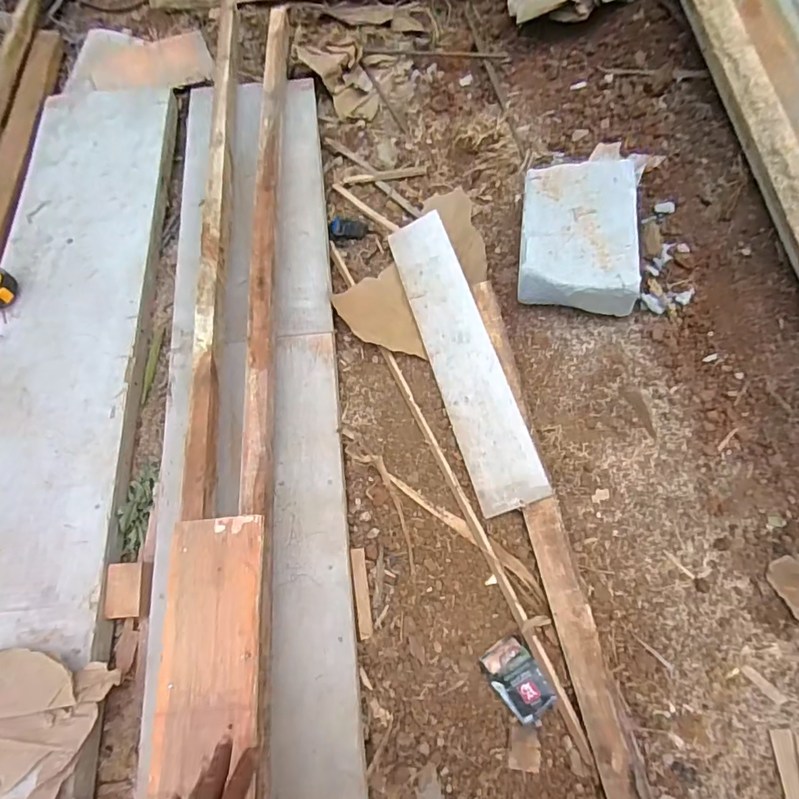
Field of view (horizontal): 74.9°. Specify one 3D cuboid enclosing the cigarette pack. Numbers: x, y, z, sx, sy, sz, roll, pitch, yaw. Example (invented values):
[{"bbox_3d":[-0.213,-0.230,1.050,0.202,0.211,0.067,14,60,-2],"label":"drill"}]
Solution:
[{"bbox_3d":[0.177,0.419,0.781,0.069,0.017,0.107,-30,67,-15],"label":"cigarette pack"}]

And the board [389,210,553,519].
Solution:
[{"bbox_3d":[0.113,-0.098,0.974,0.122,0.018,0.615,-24,66,14],"label":"board"}]

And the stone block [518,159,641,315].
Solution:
[{"bbox_3d":[0.321,-0.291,0.958,0.206,0.125,0.279,7,62,3],"label":"stone block"}]

